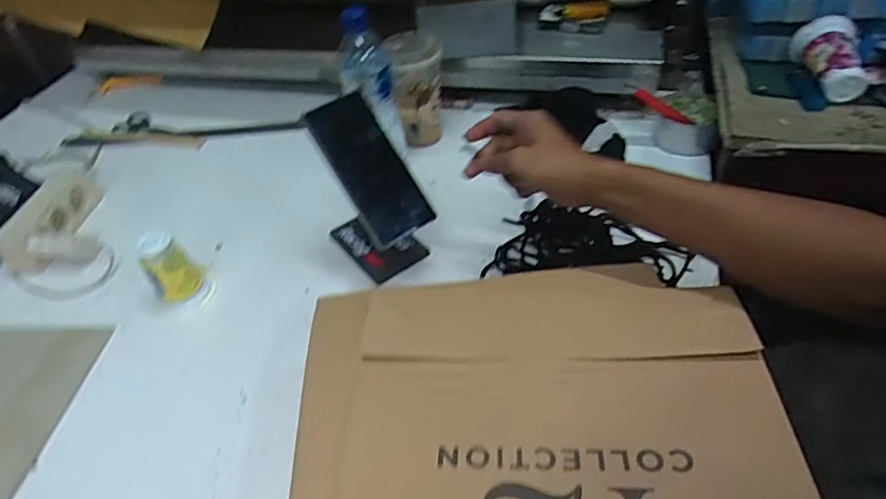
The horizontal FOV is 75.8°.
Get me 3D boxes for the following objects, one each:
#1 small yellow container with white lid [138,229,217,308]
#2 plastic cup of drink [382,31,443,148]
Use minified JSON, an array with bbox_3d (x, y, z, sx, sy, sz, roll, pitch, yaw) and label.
[{"bbox_3d":[-0.303,0.023,0.644,0.059,0.090,0.052,-27,47,-20],"label":"small yellow container with white lid"},{"bbox_3d":[-0.037,-0.224,0.805,0.077,0.149,0.081,-15,45,-6],"label":"plastic cup of drink"}]

